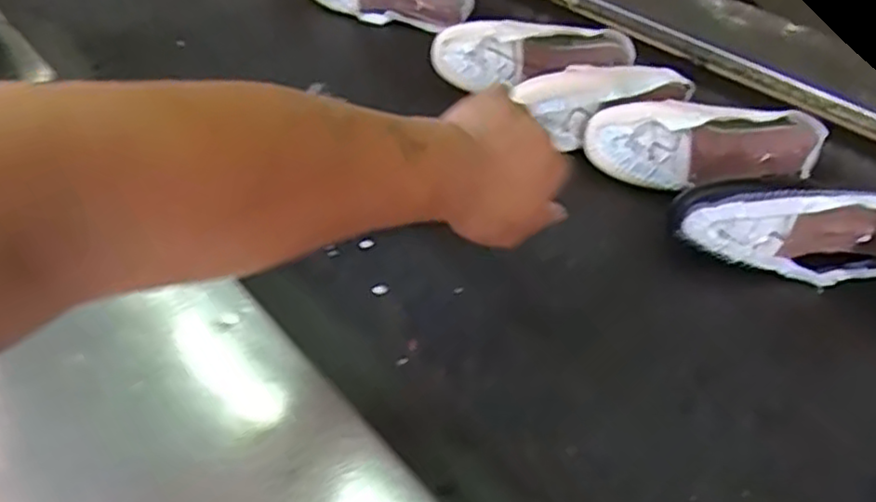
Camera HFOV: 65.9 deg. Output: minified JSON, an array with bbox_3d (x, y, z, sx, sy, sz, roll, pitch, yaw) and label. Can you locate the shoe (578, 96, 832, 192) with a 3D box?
[{"bbox_3d":[0.260,-0.104,0.654,0.224,0.072,0.079,-5,42,-14],"label":"shoe"}]

